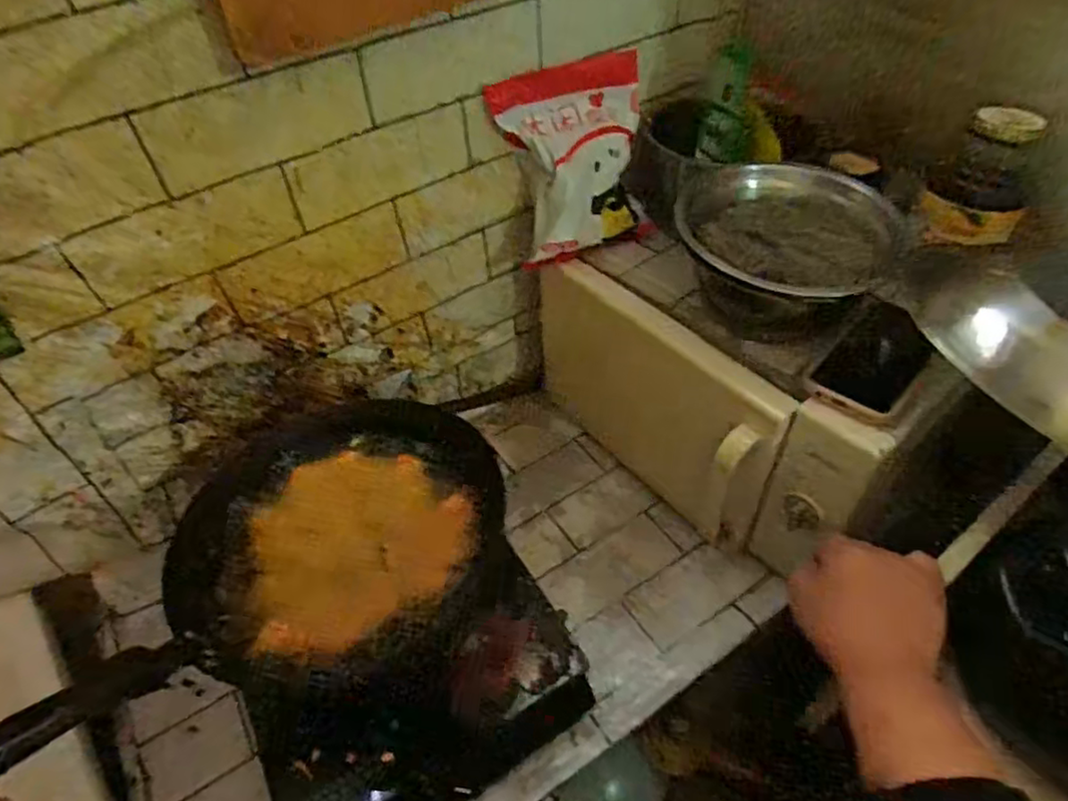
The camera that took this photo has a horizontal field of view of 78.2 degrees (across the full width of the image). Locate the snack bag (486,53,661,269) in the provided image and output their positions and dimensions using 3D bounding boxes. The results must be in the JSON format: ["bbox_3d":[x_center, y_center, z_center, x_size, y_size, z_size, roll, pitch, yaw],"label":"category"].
[{"bbox_3d":[0.053,-0.271,0.740,0.166,0.197,0.042,-18,11,-12],"label":"snack bag"}]

